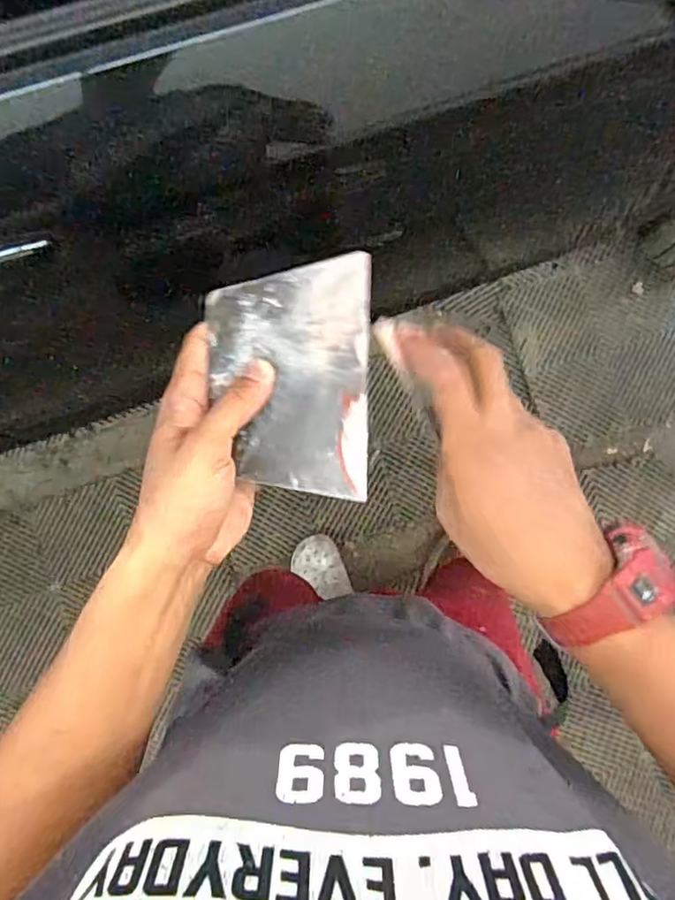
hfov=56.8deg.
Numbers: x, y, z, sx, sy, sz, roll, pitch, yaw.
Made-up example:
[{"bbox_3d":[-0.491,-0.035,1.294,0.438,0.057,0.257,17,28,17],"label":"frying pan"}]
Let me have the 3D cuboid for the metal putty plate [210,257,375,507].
[{"bbox_3d":[-0.029,-0.044,0.377,0.097,0.006,0.140,-1,82,14],"label":"metal putty plate"}]

